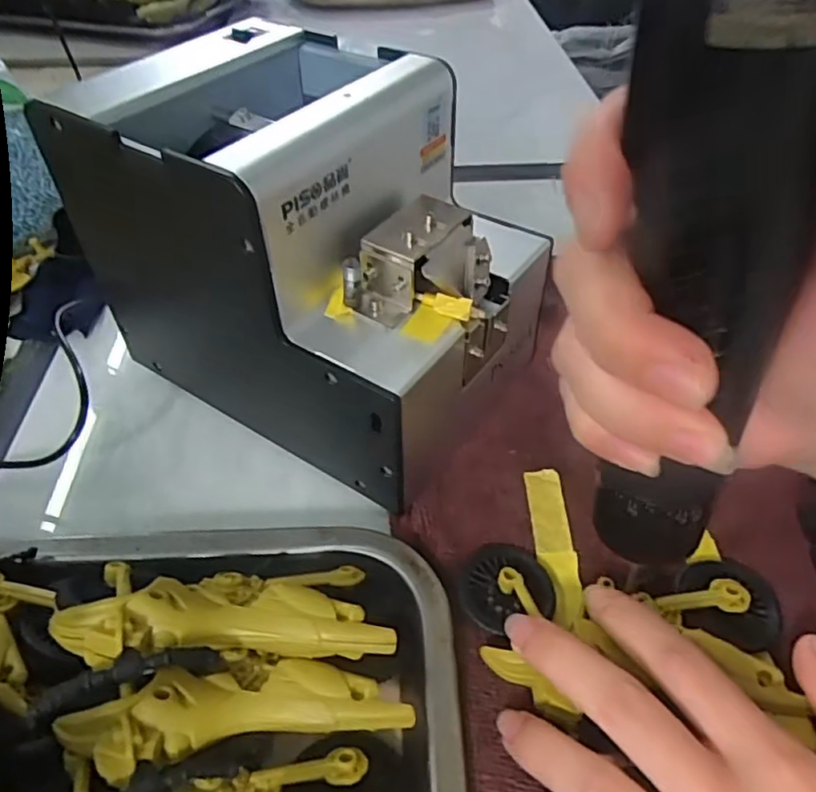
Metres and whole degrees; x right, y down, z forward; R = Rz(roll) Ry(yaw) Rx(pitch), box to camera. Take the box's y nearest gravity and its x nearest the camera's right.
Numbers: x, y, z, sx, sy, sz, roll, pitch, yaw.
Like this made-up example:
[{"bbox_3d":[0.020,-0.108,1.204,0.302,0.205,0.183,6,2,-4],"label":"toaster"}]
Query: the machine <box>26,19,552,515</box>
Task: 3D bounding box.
[{"bbox_3d":[-0.040,-0.064,0.298,0.171,0.148,0.123,26,50,23],"label":"machine"}]

